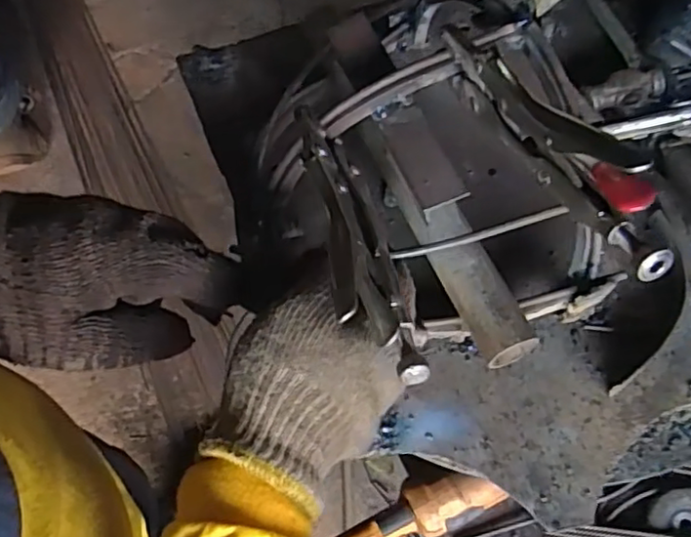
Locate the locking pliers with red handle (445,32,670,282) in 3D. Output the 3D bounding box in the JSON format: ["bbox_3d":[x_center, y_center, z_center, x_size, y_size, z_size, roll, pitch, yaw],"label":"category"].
[{"bbox_3d":[0.088,-0.068,0.291,0.012,0.048,0.171,-21,49,-7],"label":"locking pliers with red handle"}]

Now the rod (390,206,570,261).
[{"bbox_3d":[0.073,-0.018,0.342,0.099,0.005,0.006,-16,65,-3],"label":"rod"}]

